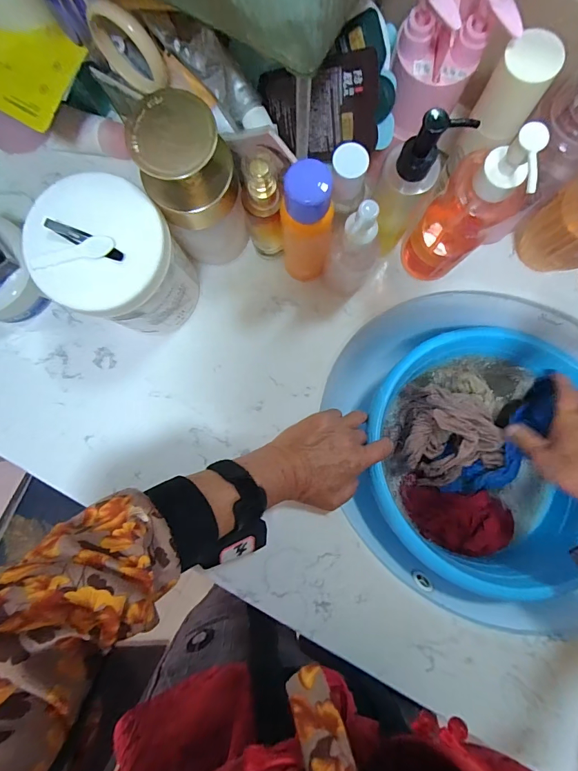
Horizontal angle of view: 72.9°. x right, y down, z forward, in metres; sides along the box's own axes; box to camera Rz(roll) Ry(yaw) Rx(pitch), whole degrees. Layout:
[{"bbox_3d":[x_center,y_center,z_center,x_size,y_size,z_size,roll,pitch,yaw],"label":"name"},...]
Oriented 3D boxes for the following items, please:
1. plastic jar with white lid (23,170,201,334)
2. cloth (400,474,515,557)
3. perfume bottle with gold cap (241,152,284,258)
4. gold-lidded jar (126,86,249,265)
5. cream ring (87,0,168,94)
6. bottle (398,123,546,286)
[{"bbox_3d":[-0.146,-0.108,0.364,0.100,0.152,0.101,0,89,2],"label":"plastic jar with white lid"},{"bbox_3d":[0.224,0.176,0.514,0.145,0.048,0.073,12,90,2],"label":"cloth"},{"bbox_3d":[-0.023,-0.157,0.365,0.034,0.147,0.028,-7,89,2],"label":"perfume bottle with gold cap"},{"bbox_3d":[-0.082,-0.174,0.358,0.072,0.161,0.069,0,89,2],"label":"gold-lidded jar"},{"bbox_3d":[-0.143,-0.298,0.346,0.081,0.068,0.023,38,91,2],"label":"cream ring"},{"bbox_3d":[0.152,-0.148,0.339,0.058,0.192,0.059,33,90,2],"label":"bottle"}]

